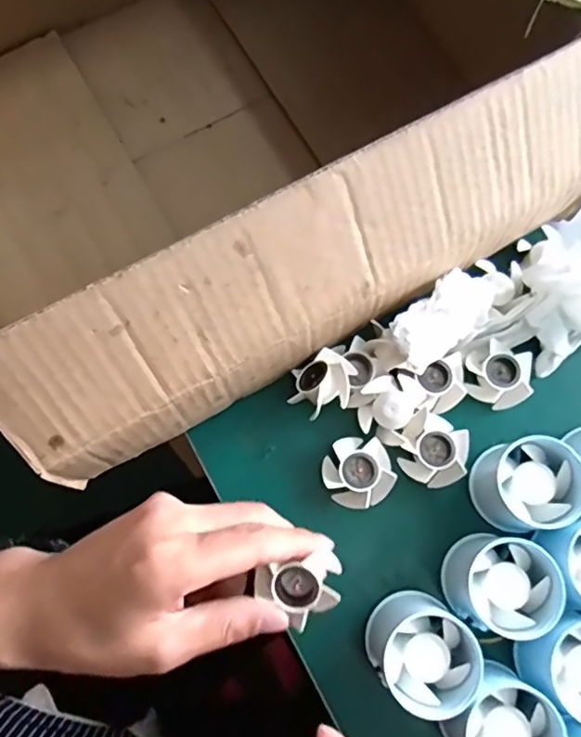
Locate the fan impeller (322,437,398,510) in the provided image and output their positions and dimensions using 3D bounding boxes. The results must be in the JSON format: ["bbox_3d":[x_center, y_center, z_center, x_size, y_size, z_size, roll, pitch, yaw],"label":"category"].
[{"bbox_3d":[0.043,0.066,0.365,0.042,0.019,0.043,0,74,-1],"label":"fan impeller"}]

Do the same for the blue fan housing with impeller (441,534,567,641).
[{"bbox_3d":[0.120,0.124,0.333,0.050,0.047,0.052,0,74,-1],"label":"blue fan housing with impeller"}]

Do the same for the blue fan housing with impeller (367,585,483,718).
[{"bbox_3d":[0.072,0.158,0.323,0.051,0.047,0.054,0,74,-1],"label":"blue fan housing with impeller"}]

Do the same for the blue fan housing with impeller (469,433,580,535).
[{"bbox_3d":[0.143,0.071,0.350,0.051,0.046,0.053,0,74,-1],"label":"blue fan housing with impeller"}]

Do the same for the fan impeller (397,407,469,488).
[{"bbox_3d":[0.091,0.052,0.368,0.043,0.018,0.039,28,75,7],"label":"fan impeller"}]

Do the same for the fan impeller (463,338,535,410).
[{"bbox_3d":[0.135,0.004,0.378,0.039,0.014,0.041,5,74,0],"label":"fan impeller"}]

